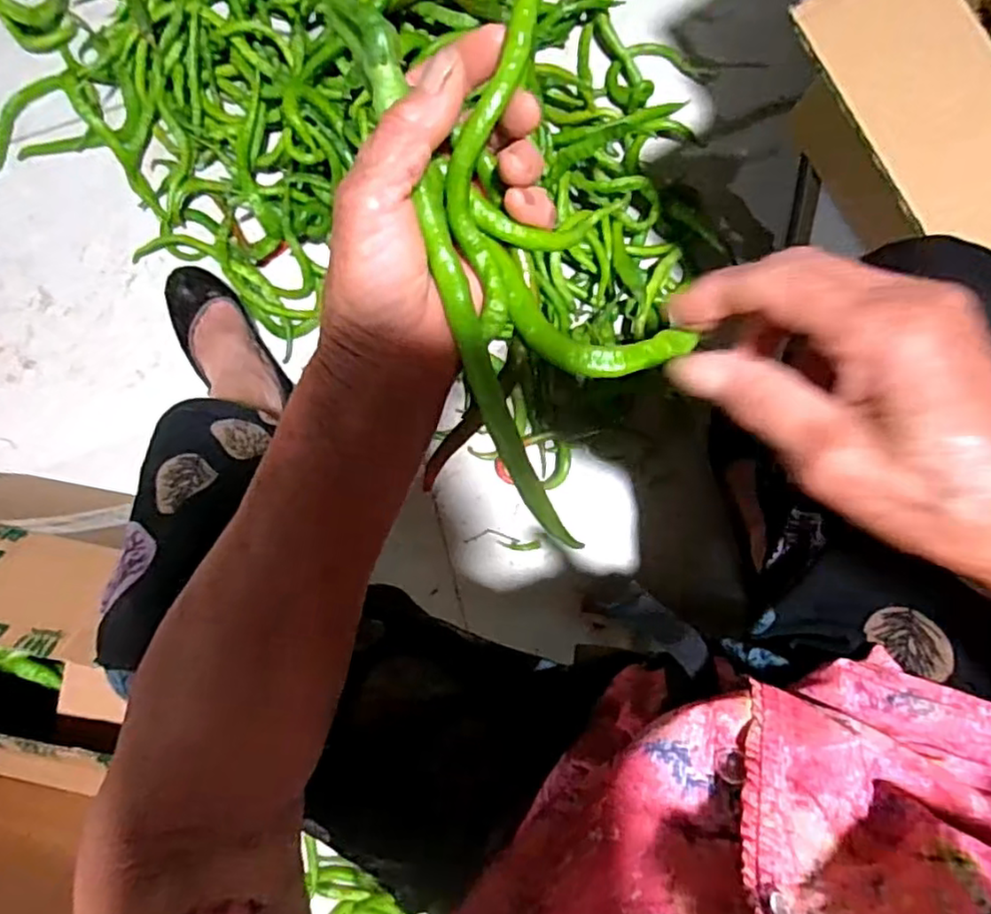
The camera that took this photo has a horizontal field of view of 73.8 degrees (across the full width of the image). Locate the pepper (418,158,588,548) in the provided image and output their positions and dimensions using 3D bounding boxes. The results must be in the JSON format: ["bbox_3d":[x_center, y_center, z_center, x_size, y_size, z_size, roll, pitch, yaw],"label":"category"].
[{"bbox_3d":[-0.003,-0.039,0.258,0.017,0.015,0.156,-20,83,5],"label":"pepper"}]

